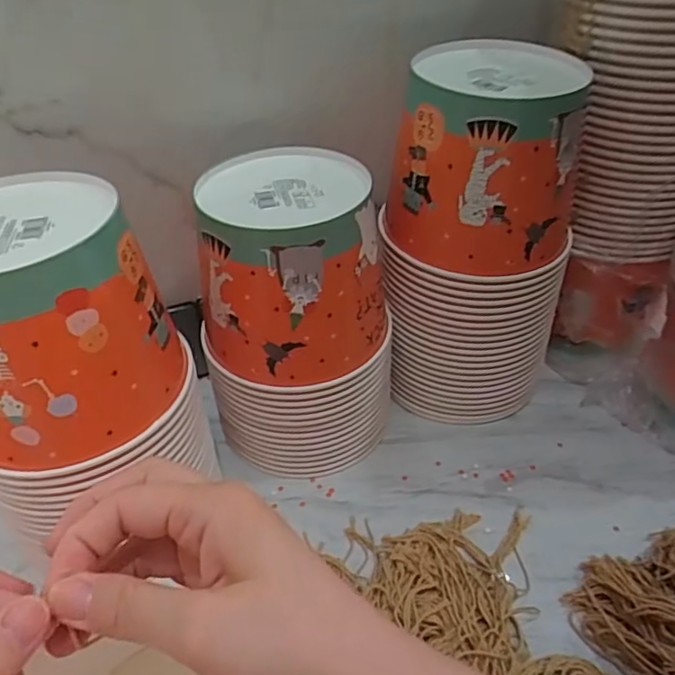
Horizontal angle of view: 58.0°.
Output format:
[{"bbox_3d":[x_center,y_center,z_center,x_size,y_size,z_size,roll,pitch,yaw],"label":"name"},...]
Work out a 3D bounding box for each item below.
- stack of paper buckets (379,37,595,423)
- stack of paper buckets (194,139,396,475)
[{"bbox_3d":[0.125,-0.087,0.523,0.146,0.265,0.140,-34,50,-31],"label":"stack of paper buckets"},{"bbox_3d":[-0.031,-0.011,0.509,0.145,0.237,0.129,-1,41,2],"label":"stack of paper buckets"}]

